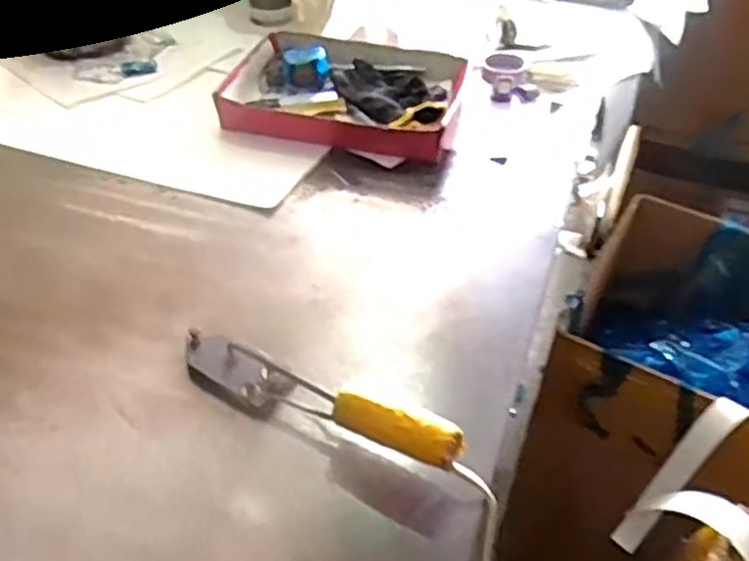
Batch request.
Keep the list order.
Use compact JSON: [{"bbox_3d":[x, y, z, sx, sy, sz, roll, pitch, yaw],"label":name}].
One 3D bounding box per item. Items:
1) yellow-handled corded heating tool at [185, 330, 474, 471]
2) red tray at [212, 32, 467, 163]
[{"bbox_3d":[-0.058,0.095,0.607,0.274,0.056,0.051,23,45,24],"label":"yellow-handled corded heating tool"},{"bbox_3d":[-0.042,-0.266,1.030,0.315,0.058,0.250,8,41,8],"label":"red tray"}]

